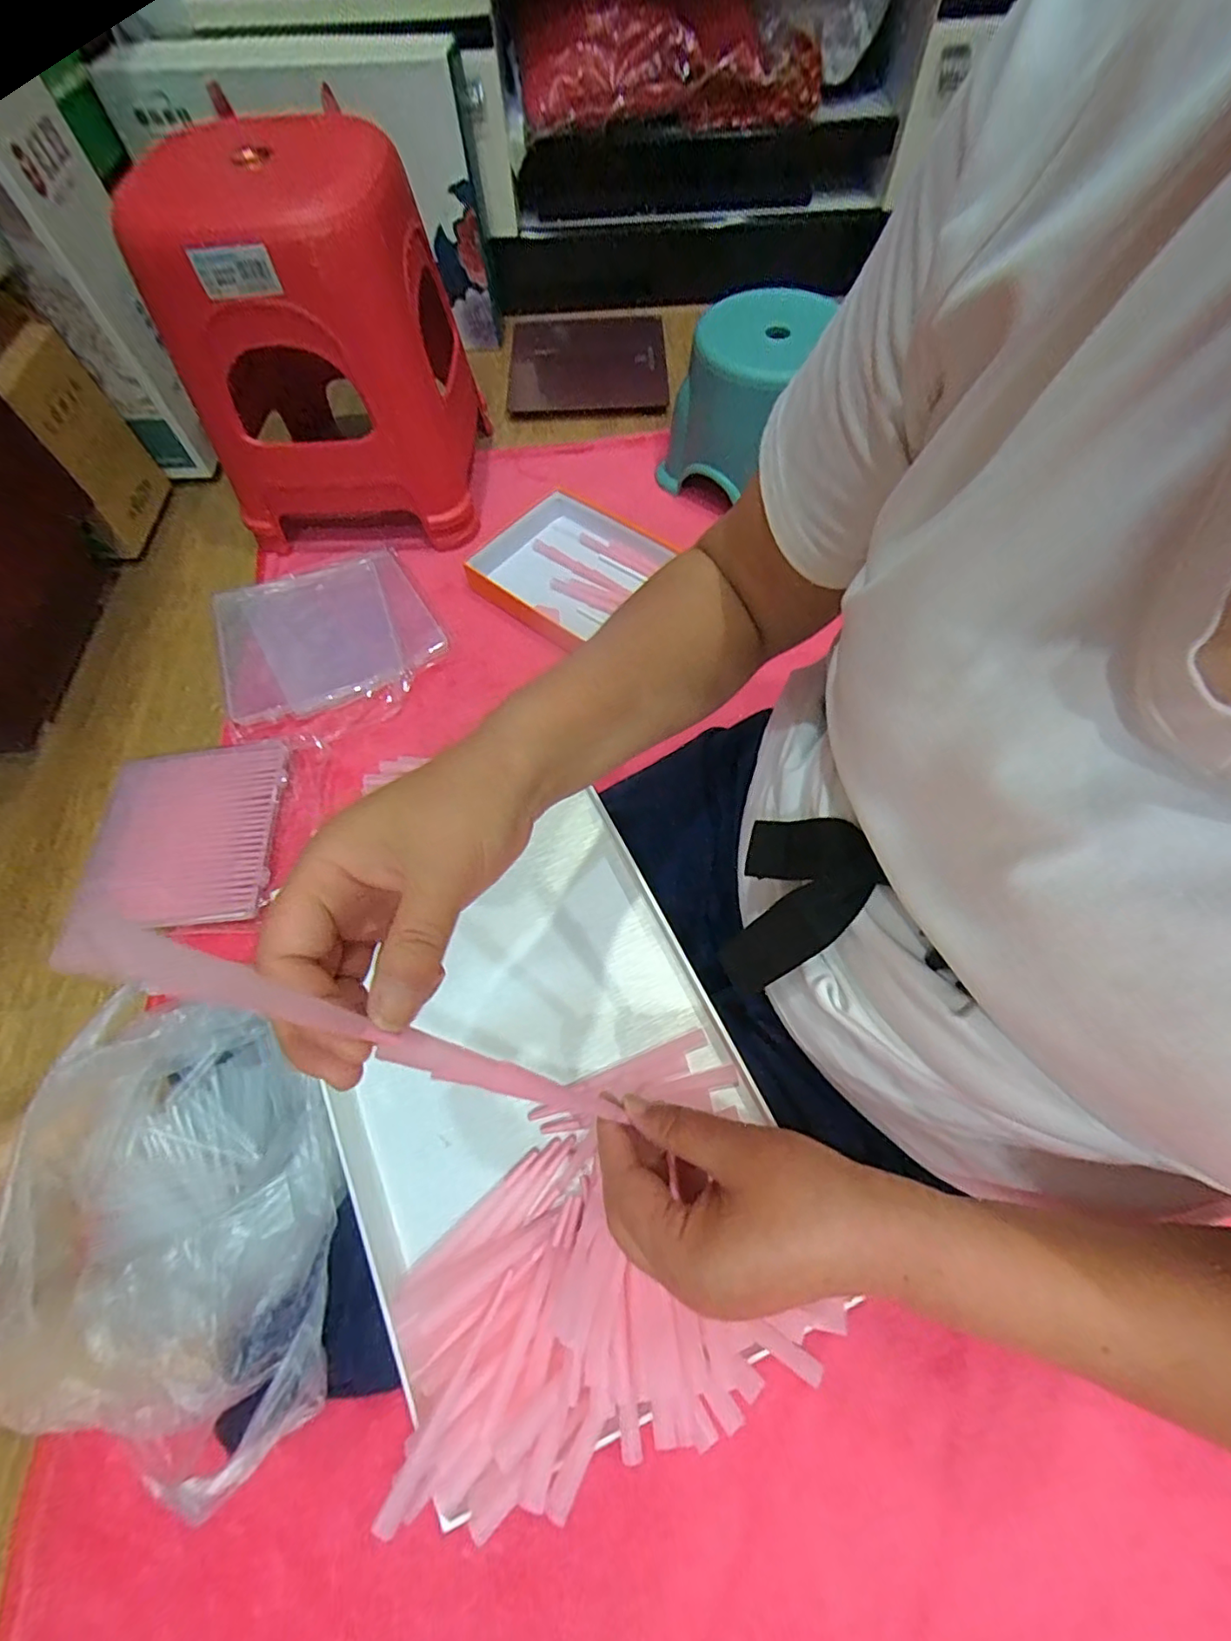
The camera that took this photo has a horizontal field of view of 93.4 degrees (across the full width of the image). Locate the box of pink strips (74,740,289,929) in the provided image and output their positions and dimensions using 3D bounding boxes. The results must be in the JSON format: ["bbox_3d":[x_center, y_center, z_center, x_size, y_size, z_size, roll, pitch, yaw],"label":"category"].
[{"bbox_3d":[-0.455,0.014,0.623,0.190,0.025,0.201,-4,66,0],"label":"box of pink strips"}]

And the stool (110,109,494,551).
[{"bbox_3d":[-0.355,-0.581,0.716,0.287,0.358,0.287,0,65,1],"label":"stool"}]

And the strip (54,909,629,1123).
[{"bbox_3d":[-0.071,0.083,0.207,0.009,0.211,0.014,0,59,44],"label":"strip"}]

